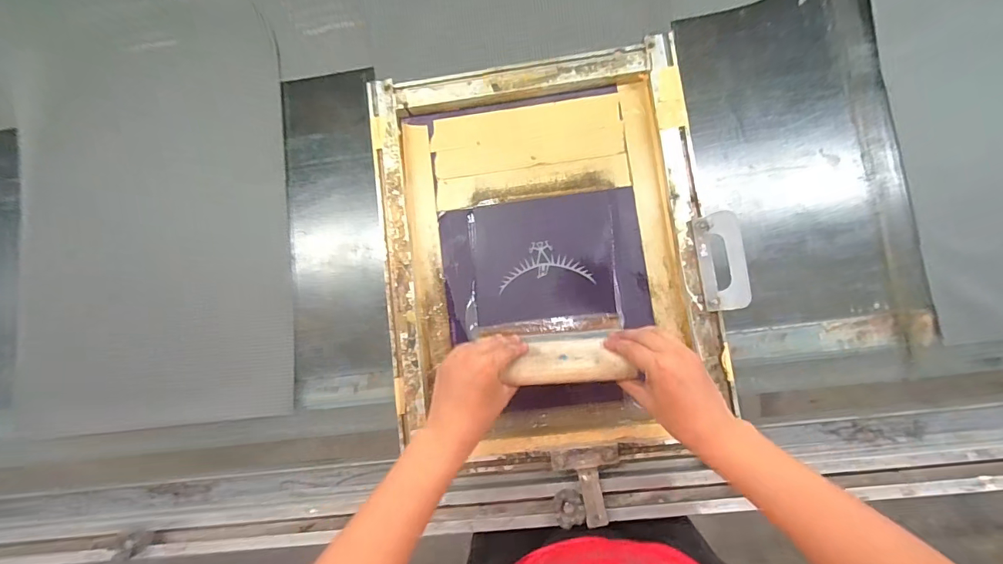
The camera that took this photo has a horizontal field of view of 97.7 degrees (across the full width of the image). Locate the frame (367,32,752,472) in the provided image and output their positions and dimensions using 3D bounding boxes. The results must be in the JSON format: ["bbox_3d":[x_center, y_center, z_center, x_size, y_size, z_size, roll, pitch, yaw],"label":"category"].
[{"bbox_3d":[0.060,-0.041,0.575,0.431,0.049,0.517,-8,84,4],"label":"frame"}]

